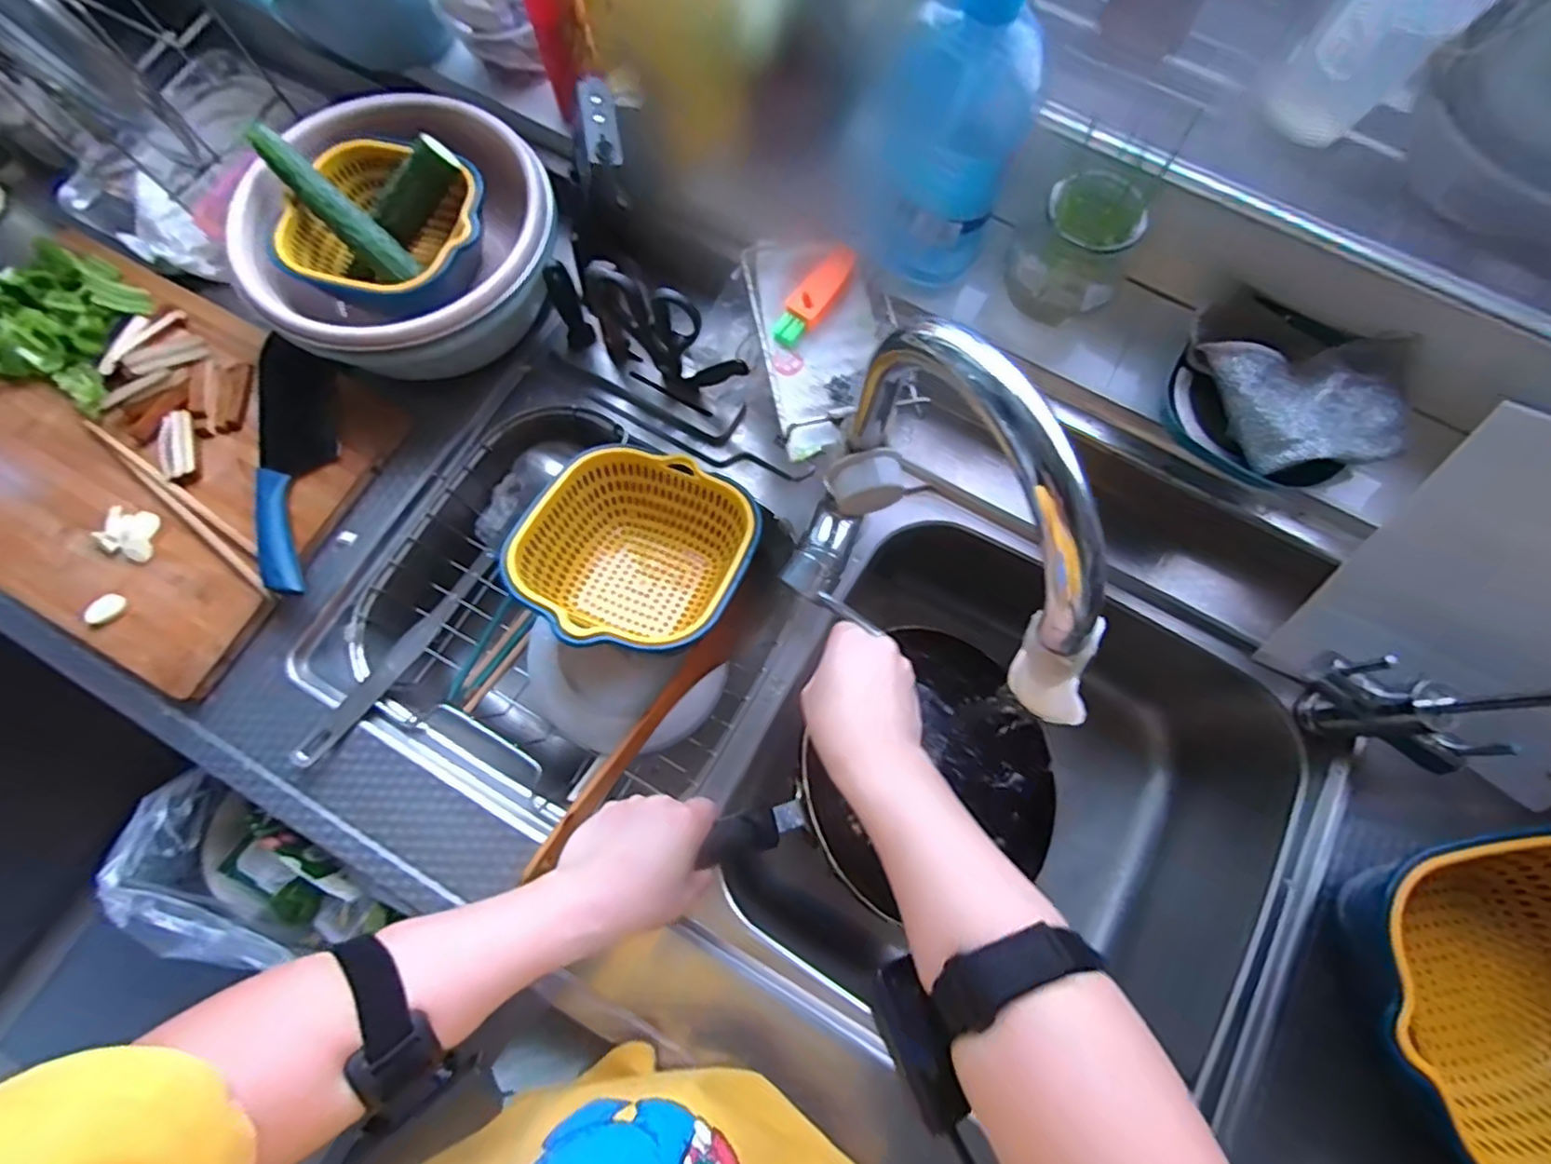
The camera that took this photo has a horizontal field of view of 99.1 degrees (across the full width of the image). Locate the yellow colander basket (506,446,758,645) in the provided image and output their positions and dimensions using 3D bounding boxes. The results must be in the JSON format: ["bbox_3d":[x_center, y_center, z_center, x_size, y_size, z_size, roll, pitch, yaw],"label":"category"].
[{"bbox_3d":[-0.110,-0.014,0.545,0.178,0.094,0.178,23,68,8],"label":"yellow colander basket"}]

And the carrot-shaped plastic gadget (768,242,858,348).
[{"bbox_3d":[0.031,-0.225,0.517,0.025,0.016,0.095,32,78,9],"label":"carrot-shaped plastic gadget"}]

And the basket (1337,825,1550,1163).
[{"bbox_3d":[0.494,0.277,0.447,0.208,0.091,0.202,0,75,1],"label":"basket"}]

